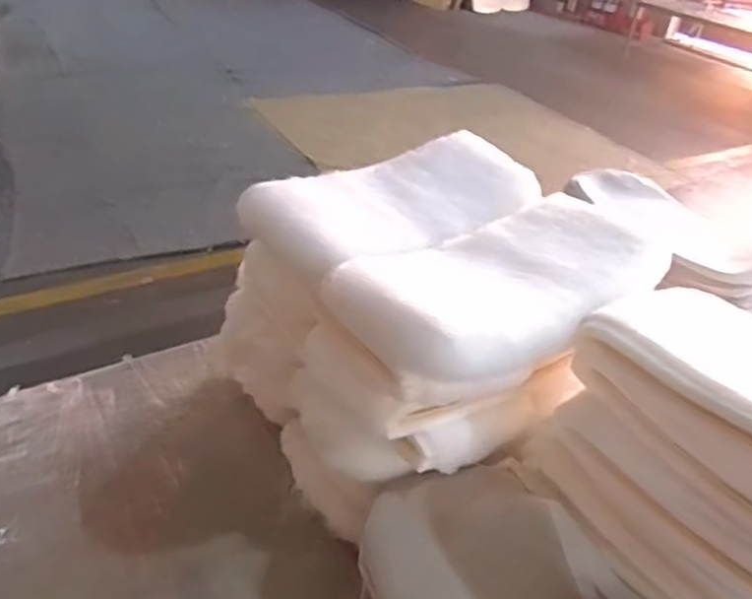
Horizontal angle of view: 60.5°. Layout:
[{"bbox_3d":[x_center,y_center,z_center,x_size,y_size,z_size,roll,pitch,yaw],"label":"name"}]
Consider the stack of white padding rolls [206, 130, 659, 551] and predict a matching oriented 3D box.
[{"bbox_3d":[0.075,0.007,0.930,0.495,0.342,0.465,-20,42,-26],"label":"stack of white padding rolls"}]

